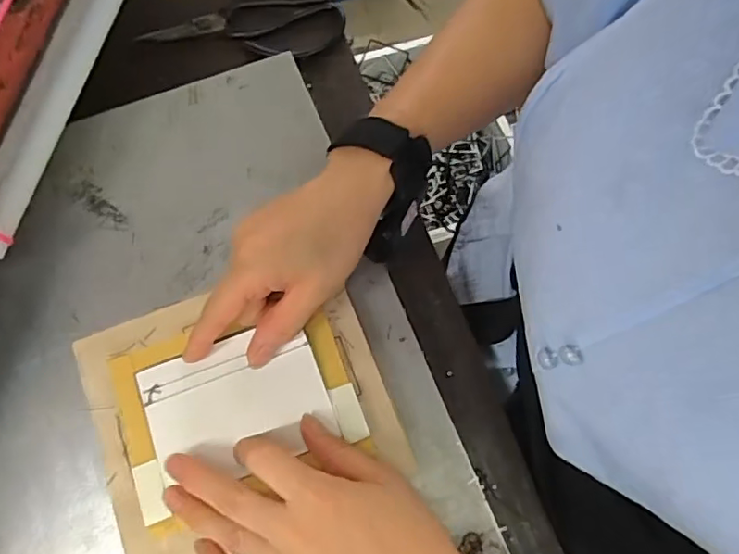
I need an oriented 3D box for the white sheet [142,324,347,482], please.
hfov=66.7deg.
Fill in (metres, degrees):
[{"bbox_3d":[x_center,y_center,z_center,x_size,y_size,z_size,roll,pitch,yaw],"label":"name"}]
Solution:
[{"bbox_3d":[-0.083,0.076,0.347,0.107,0.006,0.075,-20,75,-7],"label":"white sheet"}]

